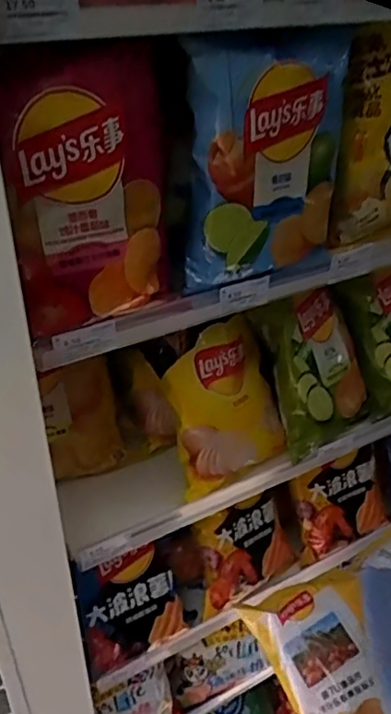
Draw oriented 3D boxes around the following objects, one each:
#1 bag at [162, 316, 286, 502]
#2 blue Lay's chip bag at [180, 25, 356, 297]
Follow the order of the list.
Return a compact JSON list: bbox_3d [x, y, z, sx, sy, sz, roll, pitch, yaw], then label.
[{"bbox_3d":[0.031,0.048,0.632,0.120,0.165,0.050,-18,5,-37],"label":"bag"},{"bbox_3d":[0.065,-0.157,0.493,0.158,0.180,0.048,-22,39,-30],"label":"blue Lay's chip bag"}]

